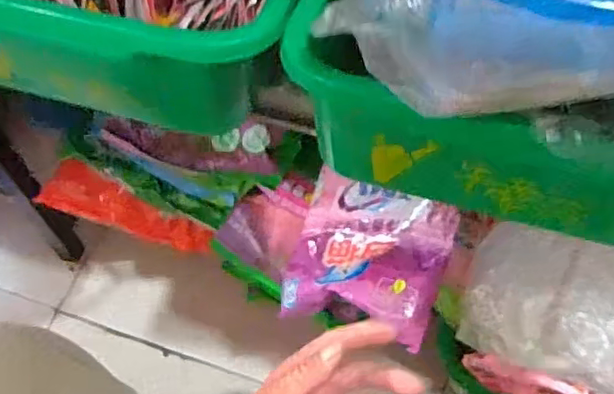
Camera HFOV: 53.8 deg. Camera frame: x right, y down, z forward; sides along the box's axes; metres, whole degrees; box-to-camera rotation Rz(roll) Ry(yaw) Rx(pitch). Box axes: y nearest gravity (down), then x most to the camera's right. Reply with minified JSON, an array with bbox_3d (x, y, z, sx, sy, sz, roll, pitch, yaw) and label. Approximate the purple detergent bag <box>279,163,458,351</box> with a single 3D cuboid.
[{"bbox_3d":[0.048,0.052,0.579,0.174,0.048,0.147,7,72,35],"label":"purple detergent bag"}]

